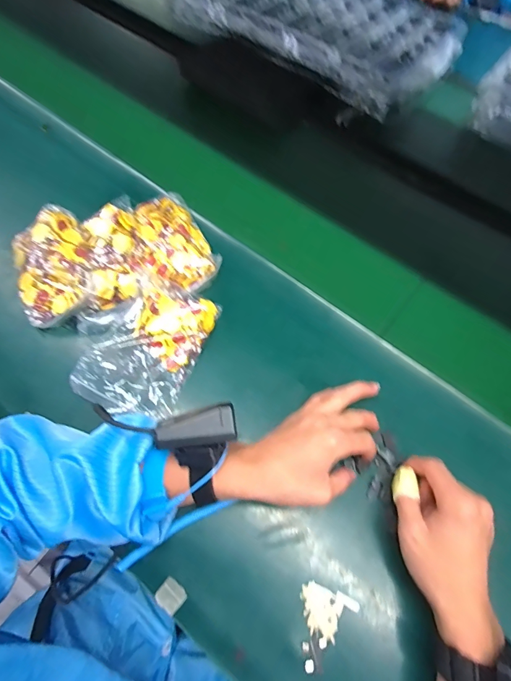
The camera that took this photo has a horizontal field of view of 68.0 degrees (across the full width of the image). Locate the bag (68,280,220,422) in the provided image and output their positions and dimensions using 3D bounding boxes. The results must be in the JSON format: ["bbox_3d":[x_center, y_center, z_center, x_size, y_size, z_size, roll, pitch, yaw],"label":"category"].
[{"bbox_3d":[-0.119,0.006,0.433,0.108,0.036,0.165,27,65,10],"label":"bag"}]

